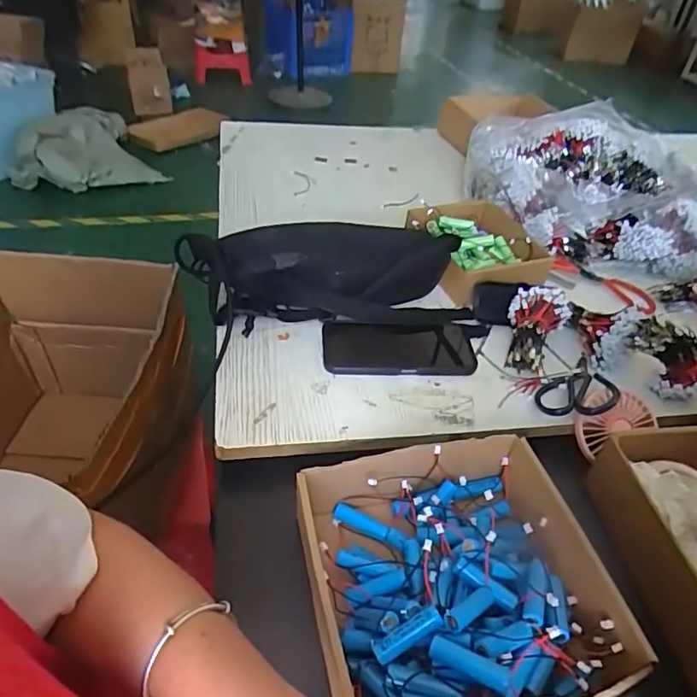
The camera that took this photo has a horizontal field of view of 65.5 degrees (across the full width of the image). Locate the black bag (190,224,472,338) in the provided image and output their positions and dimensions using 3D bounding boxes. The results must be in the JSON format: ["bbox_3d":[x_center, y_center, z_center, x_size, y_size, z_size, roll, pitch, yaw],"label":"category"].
[{"bbox_3d":[-0.022,-0.105,0.656,0.303,0.073,0.143,-3,42,-10],"label":"black bag"}]

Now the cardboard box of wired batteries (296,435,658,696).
[{"bbox_3d":[0.083,0.173,0.412,0.214,0.073,0.202,-7,43,-14],"label":"cardboard box of wired batteries"}]

